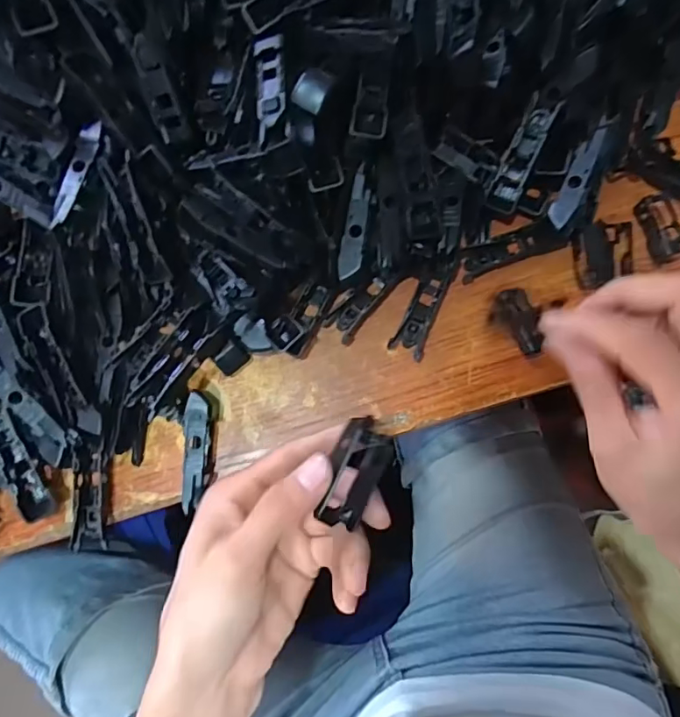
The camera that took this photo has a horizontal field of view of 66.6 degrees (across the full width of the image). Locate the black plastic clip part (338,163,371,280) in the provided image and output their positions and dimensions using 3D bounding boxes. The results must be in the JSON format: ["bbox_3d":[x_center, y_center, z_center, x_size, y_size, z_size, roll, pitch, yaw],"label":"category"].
[{"bbox_3d":[0.009,-0.076,0.292,0.012,0.004,0.062,9,89,6],"label":"black plastic clip part"}]

